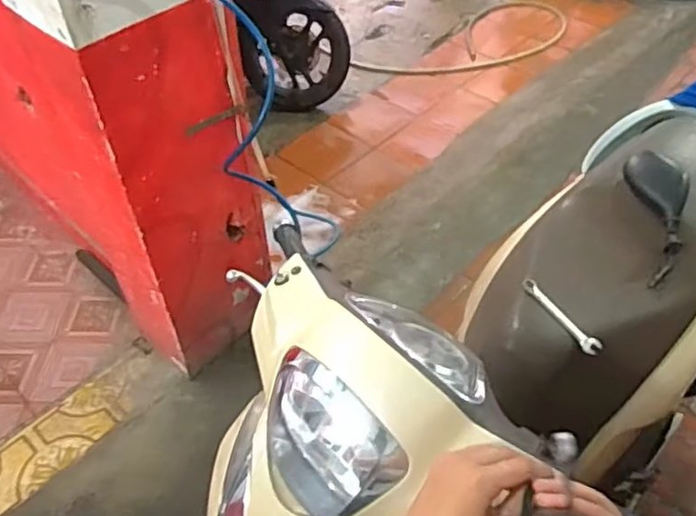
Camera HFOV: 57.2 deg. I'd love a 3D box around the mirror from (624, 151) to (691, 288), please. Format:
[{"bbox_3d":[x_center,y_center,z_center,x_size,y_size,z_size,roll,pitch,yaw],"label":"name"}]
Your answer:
[{"bbox_3d":[0.577,-0.083,1.169,0.095,0.047,0.281,2,65,3],"label":"mirror"}]

